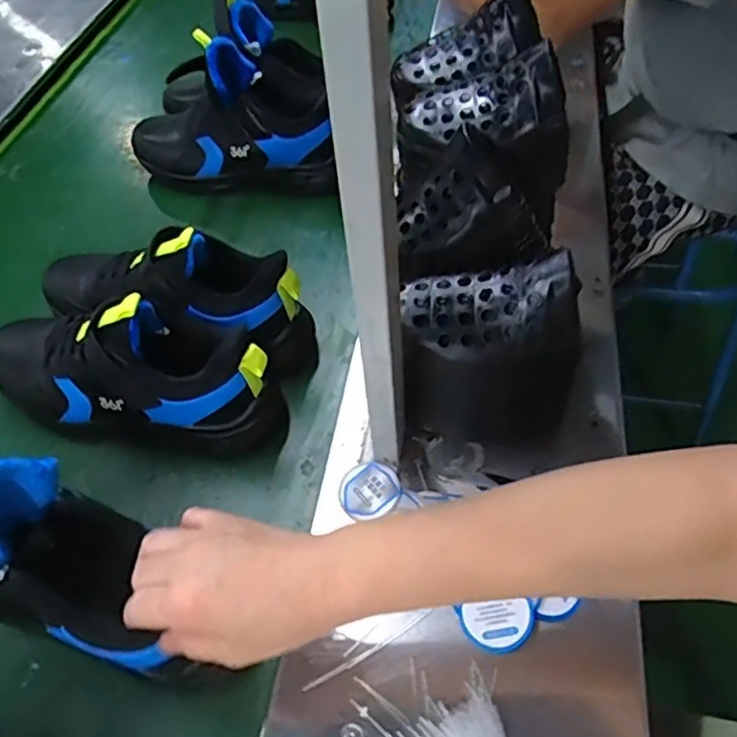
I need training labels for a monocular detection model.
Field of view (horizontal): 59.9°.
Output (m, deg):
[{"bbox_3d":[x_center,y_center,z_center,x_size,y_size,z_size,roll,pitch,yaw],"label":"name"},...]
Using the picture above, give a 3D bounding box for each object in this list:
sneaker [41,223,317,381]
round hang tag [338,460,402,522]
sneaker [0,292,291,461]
[{"bbox_3d":[-0.191,-0.078,0.605,0.290,0.127,0.091,12,53,9],"label":"sneaker"},{"bbox_3d":[0.001,0.098,0.513,0.049,0.006,0.049,-8,54,11],"label":"round hang tag"},{"bbox_3d":[-0.213,0.001,0.572,0.283,0.153,0.092,8,53,5],"label":"sneaker"}]

